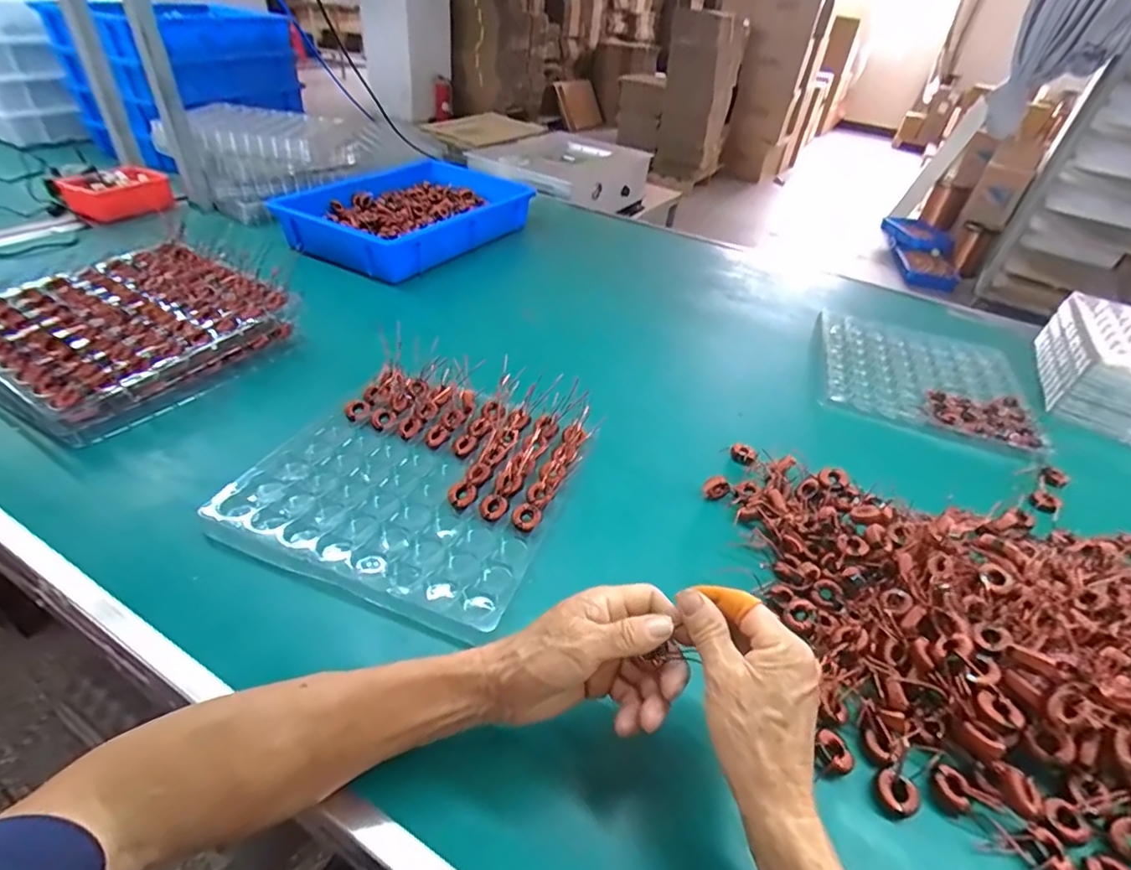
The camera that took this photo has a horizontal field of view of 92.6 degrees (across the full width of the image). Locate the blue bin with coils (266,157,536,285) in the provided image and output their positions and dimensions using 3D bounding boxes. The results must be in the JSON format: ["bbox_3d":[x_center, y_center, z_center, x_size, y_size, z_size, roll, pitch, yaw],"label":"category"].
[{"bbox_3d":[-0.307,-0.431,1.077,0.331,0.100,0.461,27,43,22],"label":"blue bin with coils"}]

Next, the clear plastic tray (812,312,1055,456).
[{"bbox_3d":[0.536,-0.095,0.824,0.285,0.022,0.285,19,41,13],"label":"clear plastic tray"}]

